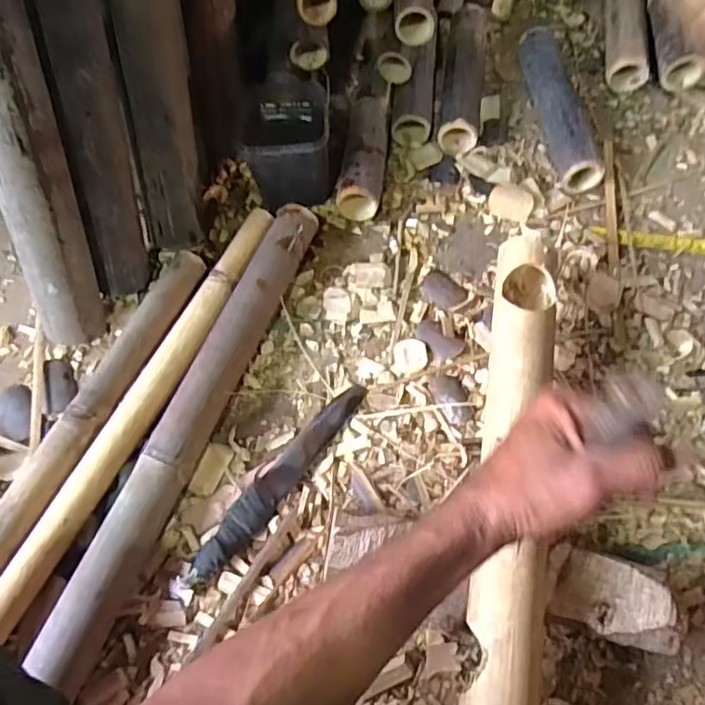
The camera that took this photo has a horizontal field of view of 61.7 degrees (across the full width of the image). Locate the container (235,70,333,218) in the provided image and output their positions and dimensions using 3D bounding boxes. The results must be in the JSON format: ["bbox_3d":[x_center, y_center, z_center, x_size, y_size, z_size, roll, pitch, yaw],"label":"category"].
[{"bbox_3d":[-0.086,-0.289,0.786,0.108,0.120,0.171,-6,64,0],"label":"container"}]

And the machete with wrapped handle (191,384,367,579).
[{"bbox_3d":[-0.074,0.130,0.636,0.038,0.028,0.255,32,70,17],"label":"machete with wrapped handle"}]

